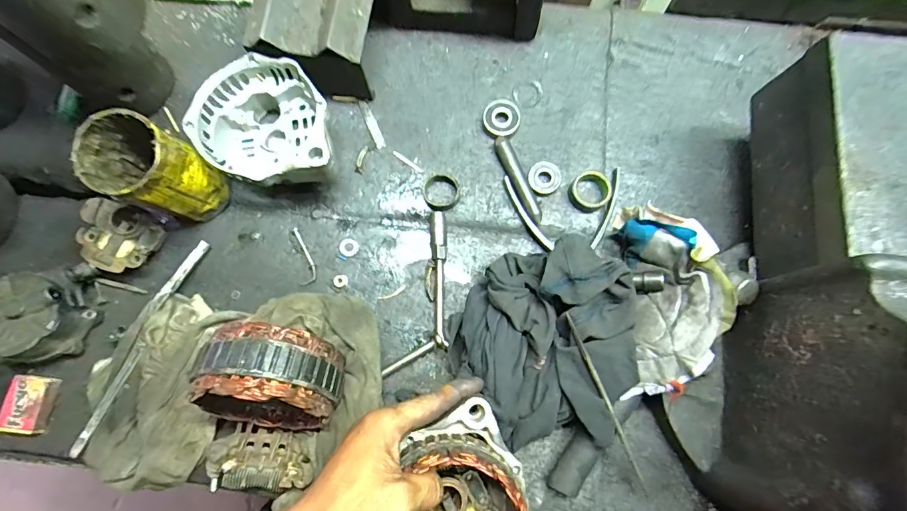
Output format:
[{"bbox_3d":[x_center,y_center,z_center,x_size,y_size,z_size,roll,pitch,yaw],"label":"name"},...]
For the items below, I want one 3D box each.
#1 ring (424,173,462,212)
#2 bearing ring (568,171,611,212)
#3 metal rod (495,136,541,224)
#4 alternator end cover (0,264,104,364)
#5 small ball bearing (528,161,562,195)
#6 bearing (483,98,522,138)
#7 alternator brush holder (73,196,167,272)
[{"bbox_3d":[-0.012,-0.065,0.447,0.039,0.015,0.040,0,79,-1],"label":"ring"},{"bbox_3d":[0.143,-0.067,0.443,0.039,0.016,0.041,0,79,-1],"label":"bearing ring"},{"bbox_3d":[0.068,-0.080,0.454,0.015,0.016,0.099,-20,80,-5],"label":"metal rod"},{"bbox_3d":[-0.411,0.057,0.415,0.081,0.055,0.095,-1,80,-1],"label":"alternator end cover"},{"bbox_3d":[0.097,-0.082,0.452,0.034,0.012,0.037,0,79,-1],"label":"small ball bearing"},{"bbox_3d":[0.052,-0.151,0.465,0.039,0.014,0.040,0,79,-1],"label":"bearing"},{"bbox_3d":[-0.346,-0.018,0.438,0.071,0.036,0.065,27,80,4],"label":"alternator brush holder"}]

